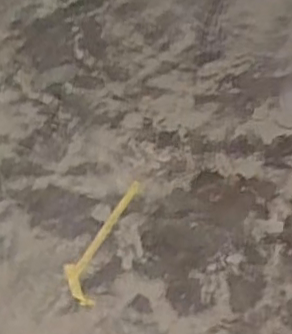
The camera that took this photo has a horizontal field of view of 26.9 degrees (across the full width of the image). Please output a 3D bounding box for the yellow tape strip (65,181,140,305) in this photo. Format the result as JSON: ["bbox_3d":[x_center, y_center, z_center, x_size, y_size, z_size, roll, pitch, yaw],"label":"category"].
[{"bbox_3d":[-0.145,0.205,1.861,0.122,0.035,0.481,13,53,14],"label":"yellow tape strip"}]

